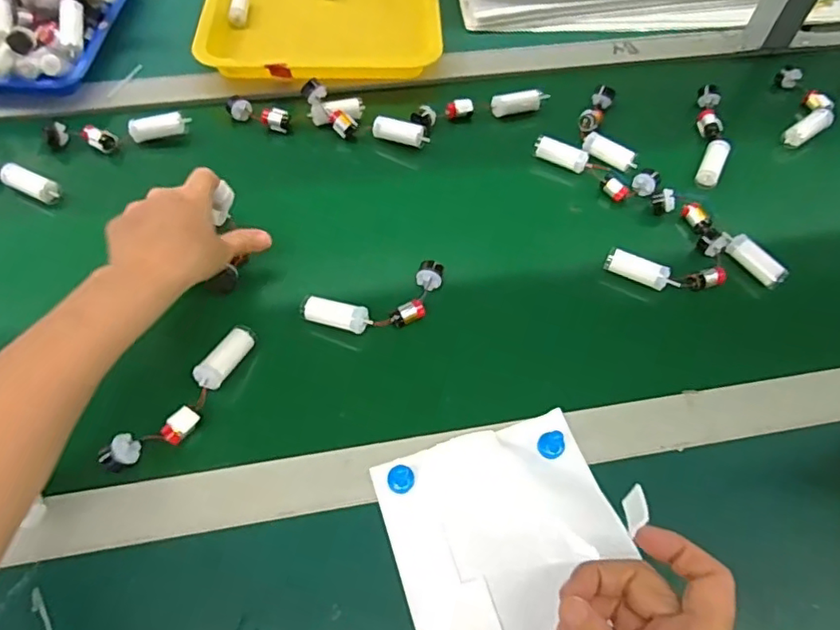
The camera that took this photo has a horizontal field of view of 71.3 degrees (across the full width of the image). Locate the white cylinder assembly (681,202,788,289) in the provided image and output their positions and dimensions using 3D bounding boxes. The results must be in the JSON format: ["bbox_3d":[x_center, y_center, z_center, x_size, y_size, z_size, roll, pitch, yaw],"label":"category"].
[{"bbox_3d":[0.276,-0.063,0.525,0.032,0.023,0.105,-33,66,-21],"label":"white cylinder assembly"}]

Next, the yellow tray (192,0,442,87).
[{"bbox_3d":[-0.115,-0.399,0.719,0.265,0.043,0.344,0,59,-3],"label":"yellow tray"}]

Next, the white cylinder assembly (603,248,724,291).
[{"bbox_3d":[0.213,-0.034,0.510,0.100,0.024,0.028,9,59,3],"label":"white cylinder assembly"}]

